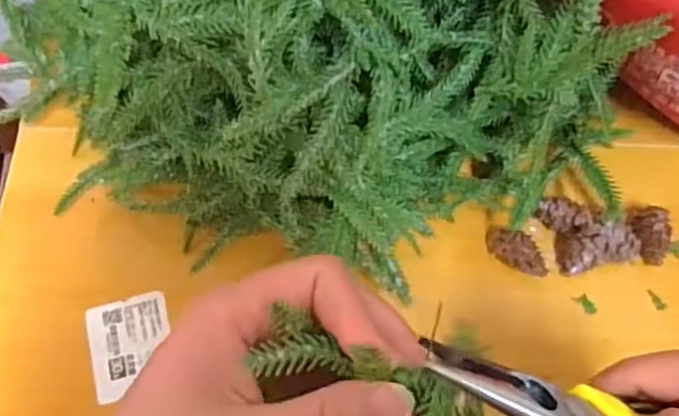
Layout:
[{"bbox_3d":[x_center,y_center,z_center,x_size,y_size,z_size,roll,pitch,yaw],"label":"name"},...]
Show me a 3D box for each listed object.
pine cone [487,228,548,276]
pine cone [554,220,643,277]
[{"bbox_3d":[0.108,0.027,0.399,0.041,0.019,0.019,31,73,12],"label":"pine cone"},{"bbox_3d":[0.157,0.023,0.395,0.046,0.030,0.026,-8,69,-2],"label":"pine cone"}]

